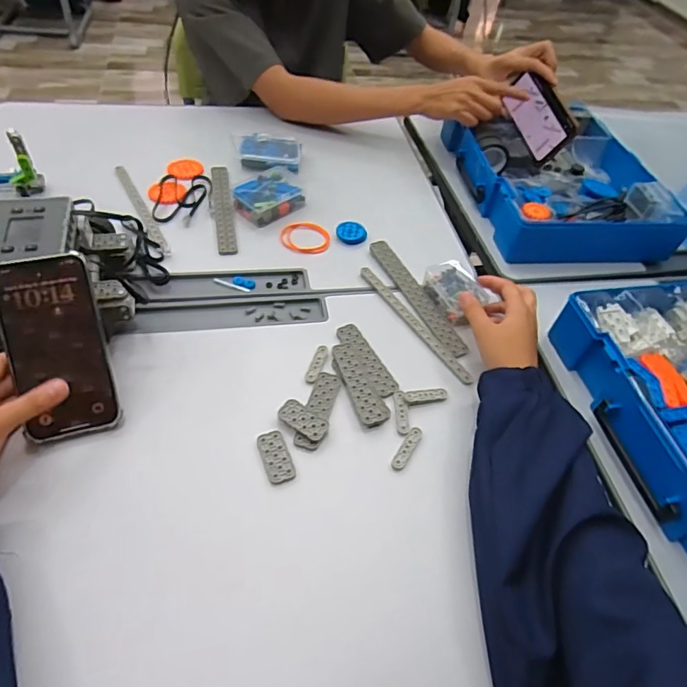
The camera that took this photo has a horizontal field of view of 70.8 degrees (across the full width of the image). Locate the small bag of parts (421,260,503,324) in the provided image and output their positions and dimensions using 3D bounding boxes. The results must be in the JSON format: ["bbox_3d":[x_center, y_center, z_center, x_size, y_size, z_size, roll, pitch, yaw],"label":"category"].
[{"bbox_3d":[0.138,-0.067,0.588,0.061,0.023,0.086,-19,56,-18],"label":"small bag of parts"}]

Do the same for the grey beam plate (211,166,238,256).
[{"bbox_3d":[-0.168,-0.194,0.676,0.024,0.005,0.199,-8,53,-10],"label":"grey beam plate"}]

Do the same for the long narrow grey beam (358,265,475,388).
[{"bbox_3d":[0.082,-0.026,0.569,0.016,0.007,0.195,-27,59,-23],"label":"long narrow grey beam"}]

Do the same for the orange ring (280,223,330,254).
[{"bbox_3d":[-0.052,-0.144,0.654,0.067,0.004,0.067,6,52,0],"label":"orange ring"}]

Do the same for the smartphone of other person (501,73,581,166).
[{"bbox_3d":[0.304,-0.348,0.748,0.018,0.080,0.141,3,61,-37],"label":"smartphone of other person"}]

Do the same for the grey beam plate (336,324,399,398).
[{"bbox_3d":[0.025,0.016,0.528,0.027,0.006,0.102,-21,57,-19],"label":"grey beam plate"}]

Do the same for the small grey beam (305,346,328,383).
[{"bbox_3d":[-0.029,0.022,0.519,0.014,0.005,0.048,16,53,8],"label":"small grey beam"}]

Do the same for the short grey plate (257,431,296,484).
[{"bbox_3d":[-0.063,0.105,0.448,0.025,0.005,0.050,-16,55,-17],"label":"short grey plate"}]

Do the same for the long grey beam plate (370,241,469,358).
[{"bbox_3d":[0.091,-0.062,0.597,0.032,0.006,0.198,-19,56,-19],"label":"long grey beam plate"}]

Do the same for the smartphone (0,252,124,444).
[{"bbox_3d":[-0.255,0.003,0.434,0.079,0.009,0.163,-15,95,-16],"label":"smartphone"}]

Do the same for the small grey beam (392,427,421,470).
[{"bbox_3d":[0.061,0.100,0.466,0.013,0.004,0.048,28,55,16],"label":"small grey beam"}]

